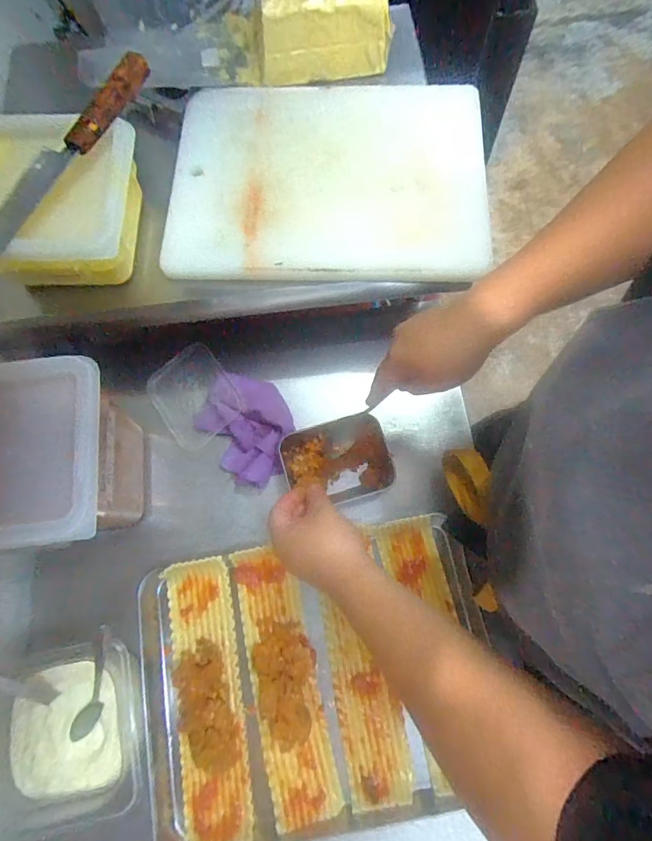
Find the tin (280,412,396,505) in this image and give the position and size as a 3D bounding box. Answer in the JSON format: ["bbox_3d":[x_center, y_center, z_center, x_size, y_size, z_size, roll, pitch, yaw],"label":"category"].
[{"bbox_3d":[0.017,0.054,0.596,0.140,0.032,0.104,-18,78,-3],"label":"tin"}]

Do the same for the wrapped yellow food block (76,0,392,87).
[{"bbox_3d":[-0.119,-0.550,0.597,0.400,0.088,0.161,-5,74,2],"label":"wrapped yellow food block"}]

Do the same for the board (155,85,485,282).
[{"bbox_3d":[0.002,-0.314,0.585,0.402,0.029,0.297,-2,77,0],"label":"board"}]

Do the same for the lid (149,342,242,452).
[{"bbox_3d":[-0.187,-0.037,0.624,0.106,0.011,0.125,-34,75,-6],"label":"lid"}]

